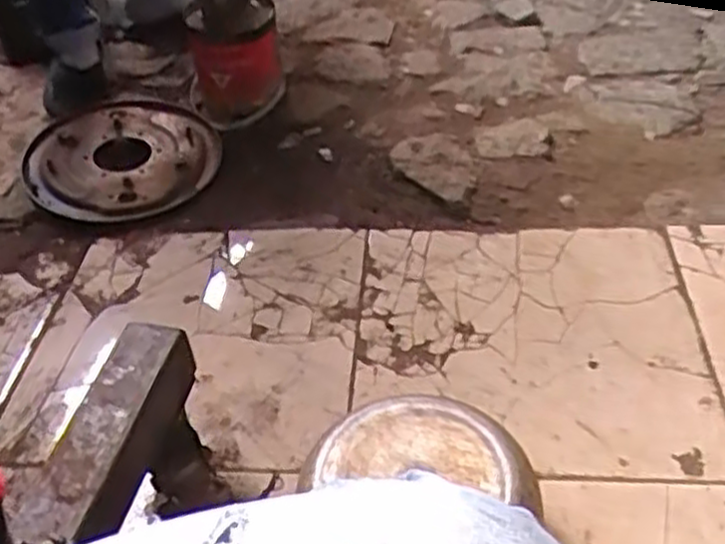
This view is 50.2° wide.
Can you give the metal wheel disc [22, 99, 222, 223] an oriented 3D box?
[{"bbox_3d":[-0.363,-0.170,1.167,0.267,0.030,0.259,-2,56,3],"label":"metal wheel disc"}]

